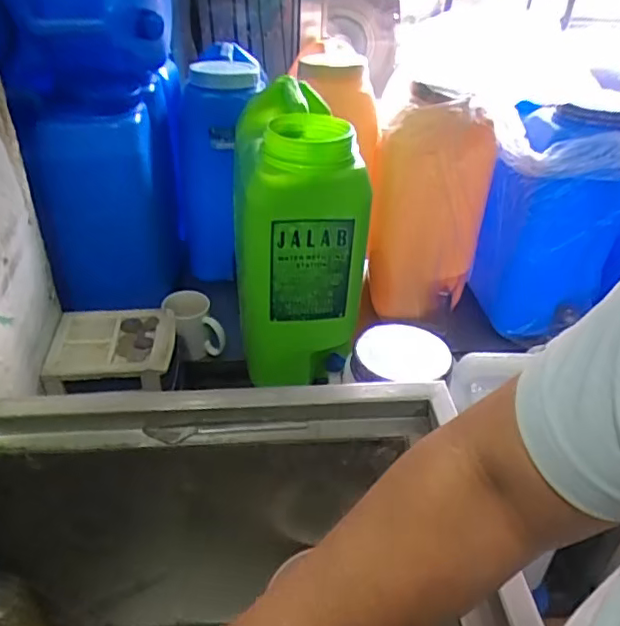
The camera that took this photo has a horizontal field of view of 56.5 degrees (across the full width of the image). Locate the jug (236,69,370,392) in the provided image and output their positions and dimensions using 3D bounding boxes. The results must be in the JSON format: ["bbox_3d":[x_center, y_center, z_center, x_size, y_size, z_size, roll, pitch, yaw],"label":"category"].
[{"bbox_3d":[-0.025,-0.128,0.891,0.162,0.369,0.271,-5,37,-10],"label":"jug"}]

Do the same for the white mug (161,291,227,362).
[{"bbox_3d":[-0.195,0.020,0.981,0.103,0.094,0.069,1,36,-3],"label":"white mug"}]

